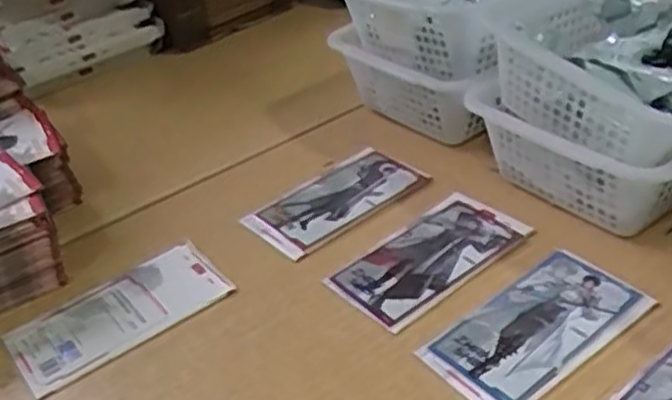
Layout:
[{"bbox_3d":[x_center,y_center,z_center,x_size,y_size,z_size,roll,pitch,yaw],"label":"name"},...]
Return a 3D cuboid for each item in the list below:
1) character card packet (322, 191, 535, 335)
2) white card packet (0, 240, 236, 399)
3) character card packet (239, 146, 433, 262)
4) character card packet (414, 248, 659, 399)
[{"bbox_3d":[0.078,0.044,0.596,0.163,0.004,0.084,-31,41,-30],"label":"character card packet"},{"bbox_3d":[-0.168,0.087,0.571,0.160,0.006,0.084,-28,40,-26],"label":"white card packet"},{"bbox_3d":[0.002,-0.001,0.672,0.158,0.007,0.086,-32,42,-31],"label":"character card packet"},{"bbox_3d":[0.143,0.089,0.520,0.161,0.004,0.084,-28,40,-27],"label":"character card packet"}]

